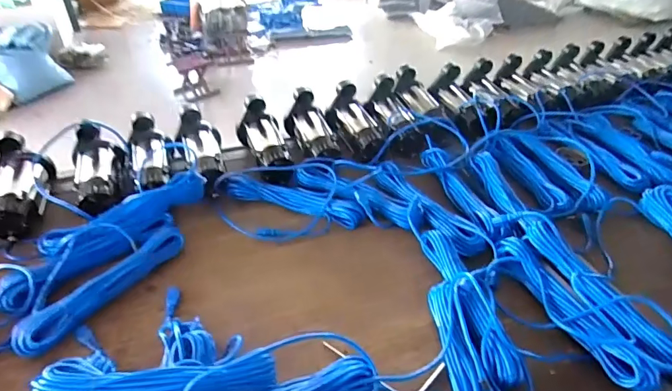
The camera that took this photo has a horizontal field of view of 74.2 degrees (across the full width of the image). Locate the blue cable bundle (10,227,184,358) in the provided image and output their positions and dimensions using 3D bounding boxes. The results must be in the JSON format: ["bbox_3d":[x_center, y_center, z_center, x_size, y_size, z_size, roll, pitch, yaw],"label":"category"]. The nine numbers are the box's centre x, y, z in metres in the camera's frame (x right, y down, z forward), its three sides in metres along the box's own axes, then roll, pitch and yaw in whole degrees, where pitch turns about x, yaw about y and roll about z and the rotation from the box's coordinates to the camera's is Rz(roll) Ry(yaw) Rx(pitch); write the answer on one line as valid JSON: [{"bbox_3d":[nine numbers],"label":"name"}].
[{"bbox_3d":[-0.452,0.169,0.873,0.077,0.043,0.355,23,44,25],"label":"blue cable bundle"}]

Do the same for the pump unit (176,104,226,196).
[{"bbox_3d":[-0.353,-0.115,1.150,0.115,0.120,0.263,-10,40,-13],"label":"pump unit"}]

